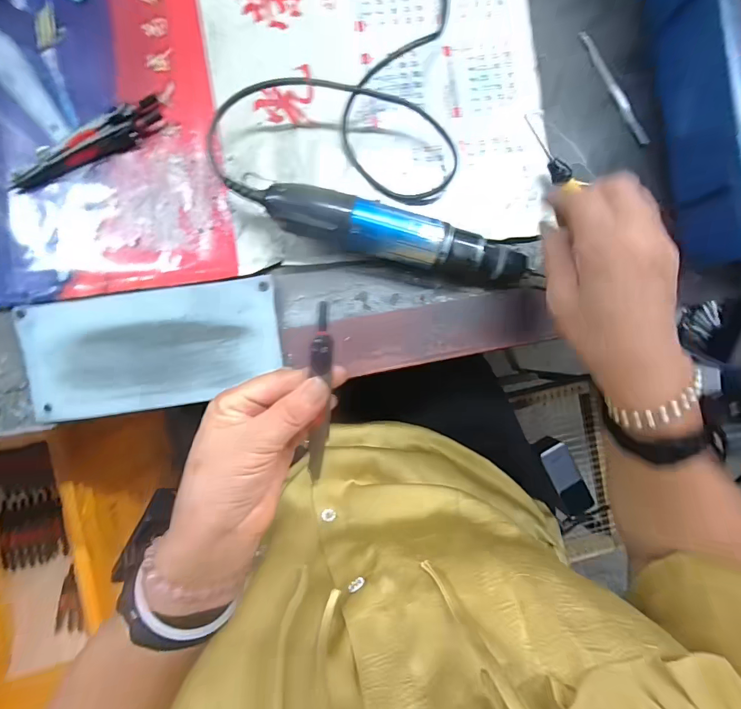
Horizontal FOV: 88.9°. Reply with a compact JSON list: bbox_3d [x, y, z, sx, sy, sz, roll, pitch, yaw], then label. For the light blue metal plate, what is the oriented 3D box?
[{"bbox_3d":[-0.172,-0.004,0.302,0.194,0.009,0.091,-9,92,-4],"label":"light blue metal plate"}]

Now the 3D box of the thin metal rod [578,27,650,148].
[{"bbox_3d":[0.215,-0.234,0.333,0.008,0.005,0.110,-34,92,-3],"label":"thin metal rod"}]

